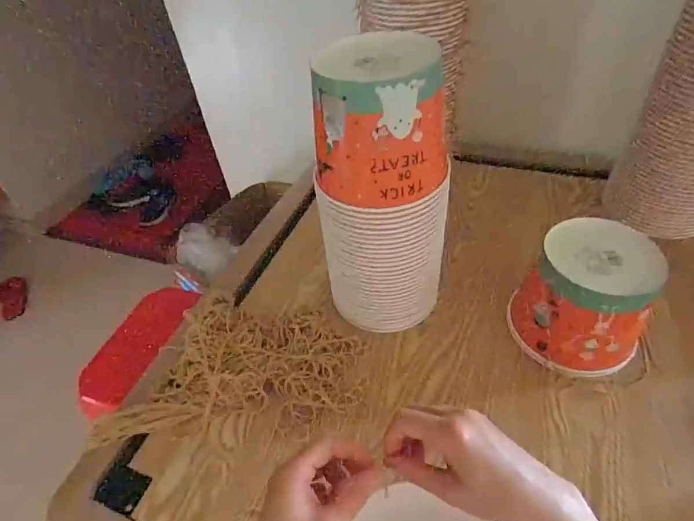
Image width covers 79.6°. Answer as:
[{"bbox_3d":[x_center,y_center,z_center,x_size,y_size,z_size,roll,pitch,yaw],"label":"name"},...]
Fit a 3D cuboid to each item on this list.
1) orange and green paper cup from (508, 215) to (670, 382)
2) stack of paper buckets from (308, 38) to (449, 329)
[{"bbox_3d":[0.300,0.051,0.524,0.132,0.160,0.144,-3,47,3],"label":"orange and green paper cup"},{"bbox_3d":[0.037,-0.055,0.504,0.146,0.356,0.128,20,50,24],"label":"stack of paper buckets"}]

